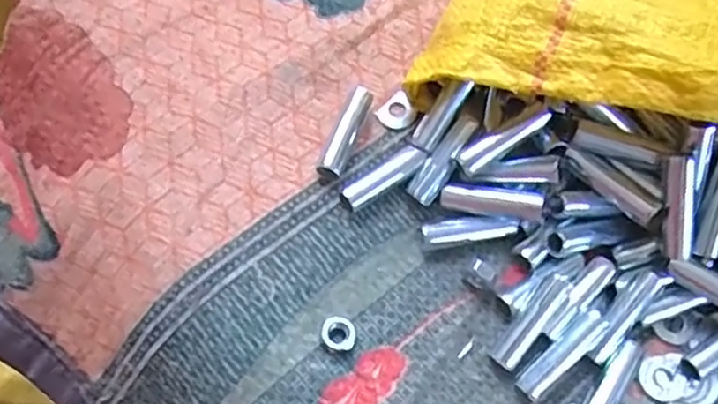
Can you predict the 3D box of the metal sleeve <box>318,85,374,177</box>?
[{"bbox_3d":[-0.005,-0.030,0.296,0.010,0.009,0.044,23,68,4],"label":"metal sleeve"}]

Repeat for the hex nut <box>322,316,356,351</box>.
[{"bbox_3d":[-0.008,0.052,0.268,0.013,0.006,0.013,4,68,-4],"label":"hex nut"}]

